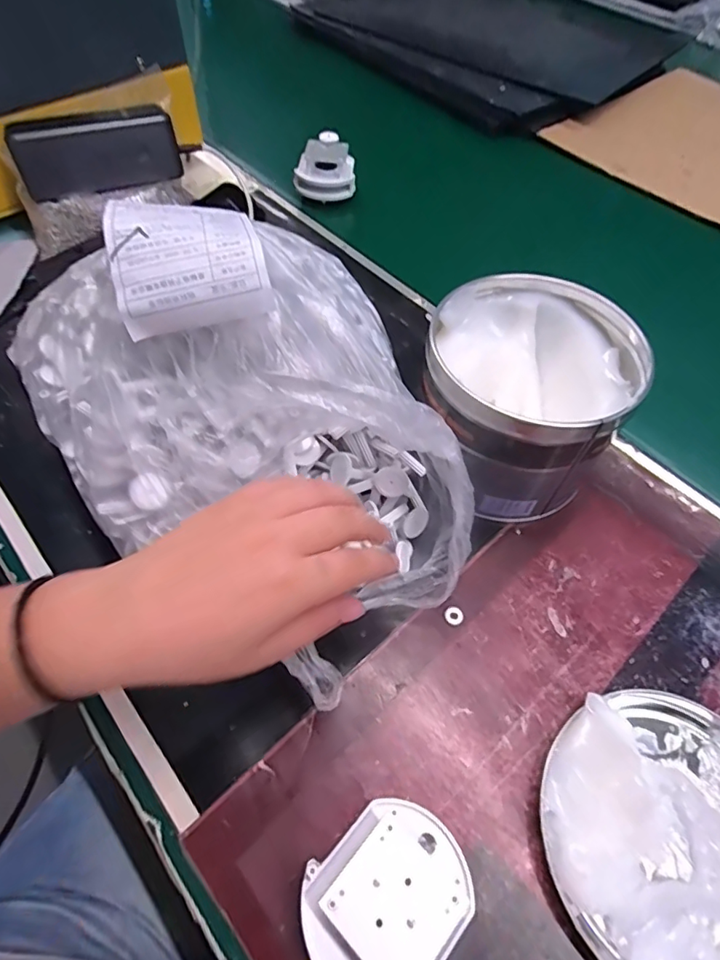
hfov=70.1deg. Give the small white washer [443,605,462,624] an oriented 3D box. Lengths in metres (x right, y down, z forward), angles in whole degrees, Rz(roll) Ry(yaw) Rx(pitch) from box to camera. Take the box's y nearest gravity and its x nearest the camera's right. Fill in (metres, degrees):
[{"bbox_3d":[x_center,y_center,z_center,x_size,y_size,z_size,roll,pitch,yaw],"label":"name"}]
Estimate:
[{"bbox_3d":[0.056,0.081,0.308,0.010,0.004,0.011,2,57,-3],"label":"small white washer"}]

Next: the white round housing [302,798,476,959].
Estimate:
[{"bbox_3d":[0.012,0.178,0.218,0.069,0.043,0.060,-31,64,-22],"label":"white round housing"}]

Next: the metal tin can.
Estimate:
[{"bbox_3d":[0.104,-0.055,0.339,0.124,0.103,0.120,2,57,-3],"label":"metal tin can"}]

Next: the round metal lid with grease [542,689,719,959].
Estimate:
[{"bbox_3d":[0.153,0.167,0.240,0.124,0.030,0.128,2,57,-3],"label":"round metal lid with grease"}]

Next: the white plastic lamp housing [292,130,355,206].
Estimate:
[{"bbox_3d":[-0.035,-0.336,0.552,0.062,0.045,0.057,7,57,1],"label":"white plastic lamp housing"}]

